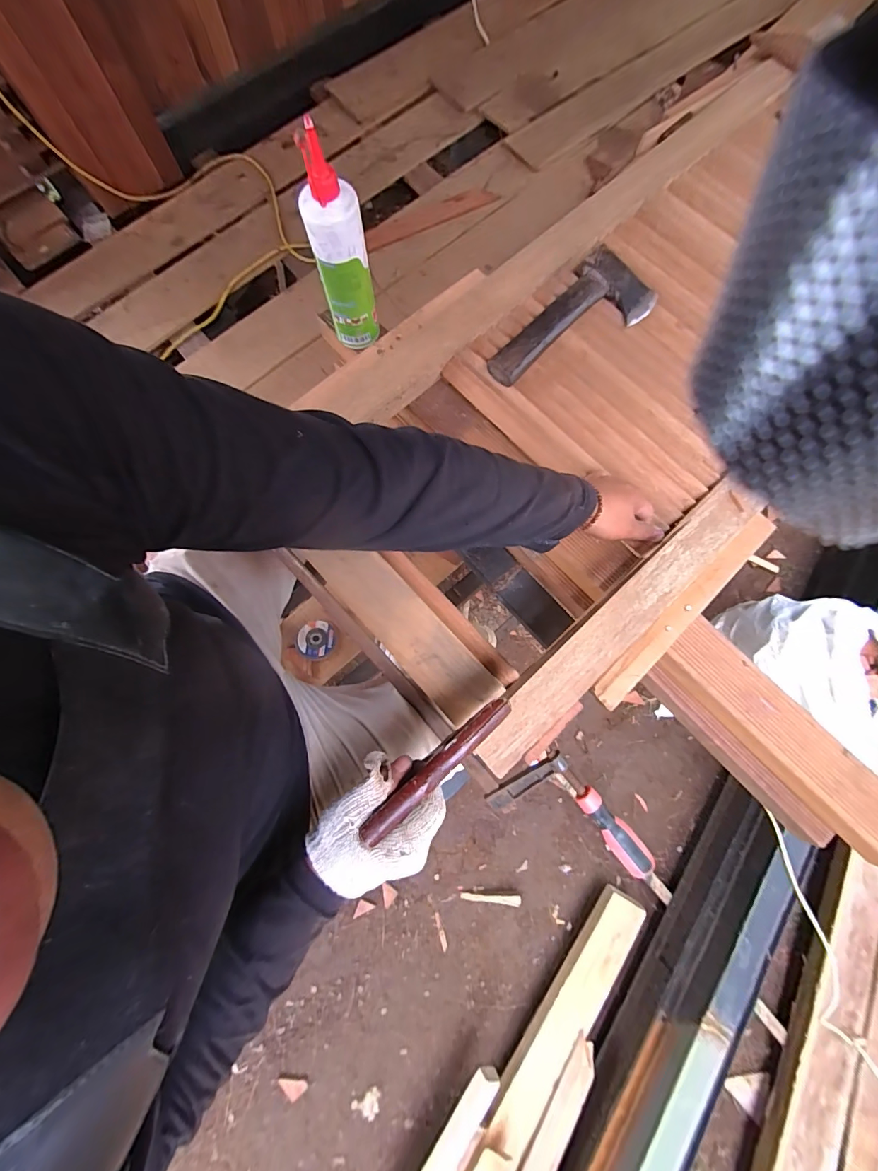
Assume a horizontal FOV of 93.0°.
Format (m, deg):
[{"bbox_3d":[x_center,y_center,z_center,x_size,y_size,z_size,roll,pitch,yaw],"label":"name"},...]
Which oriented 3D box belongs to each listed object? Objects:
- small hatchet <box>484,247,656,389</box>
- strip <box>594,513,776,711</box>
[{"bbox_3d":[0.185,-0.365,0.587,0.261,0.028,0.111,-44,80,-8],"label":"small hatchet"},{"bbox_3d":[0.307,0.028,0.512,0.317,0.014,0.036,-43,80,-8],"label":"strip"}]

